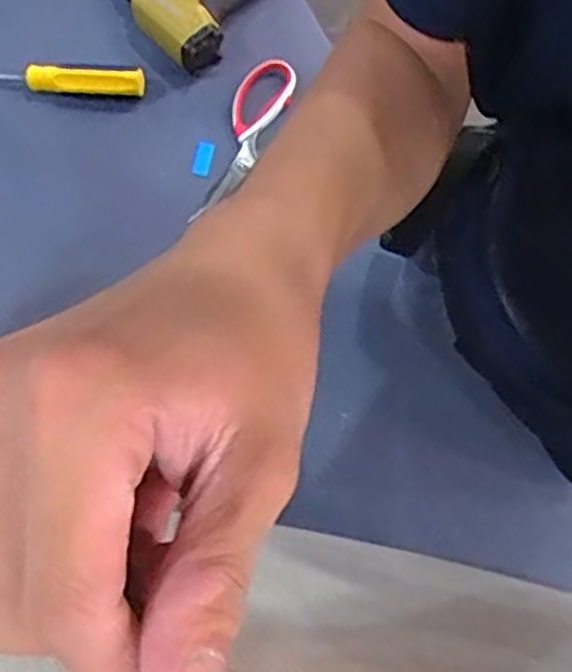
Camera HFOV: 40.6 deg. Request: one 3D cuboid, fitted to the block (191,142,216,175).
[{"bbox_3d":[-0.079,-0.171,0.742,0.016,0.004,0.033,15,74,4],"label":"block"}]

